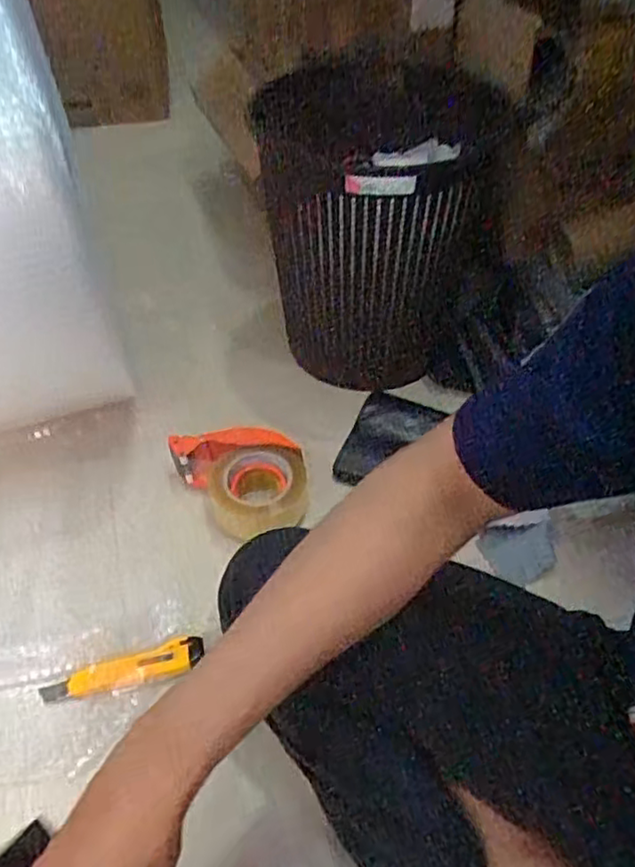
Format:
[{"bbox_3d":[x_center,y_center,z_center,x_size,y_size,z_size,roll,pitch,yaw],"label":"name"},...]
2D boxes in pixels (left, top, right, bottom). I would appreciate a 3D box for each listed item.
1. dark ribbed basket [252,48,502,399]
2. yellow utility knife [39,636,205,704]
[{"bbox_3d":[0.078,-0.275,0.934,0.299,0.369,0.243,-9,47,-9],"label":"dark ribbed basket"},{"bbox_3d":[-0.205,0.254,0.711,0.168,0.015,0.037,-13,48,-12],"label":"yellow utility knife"}]

